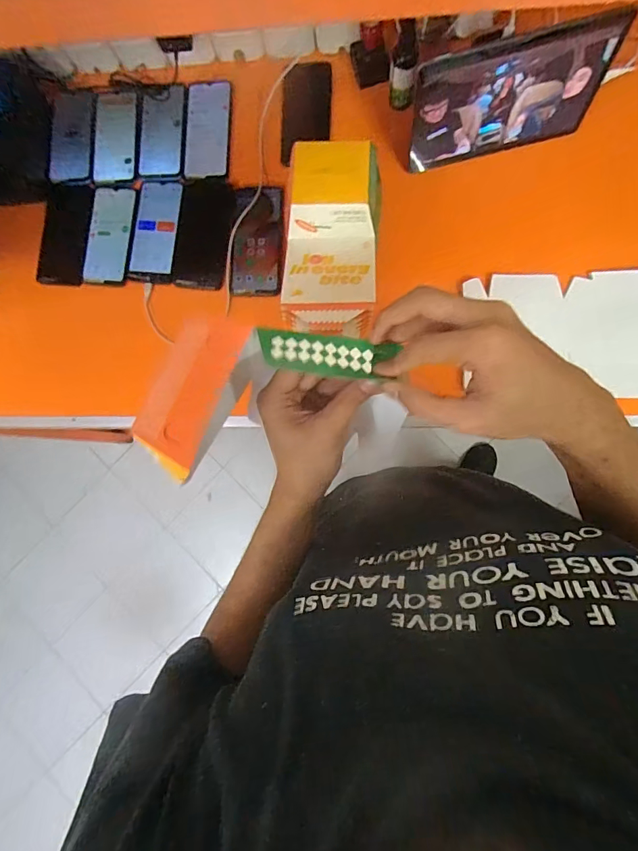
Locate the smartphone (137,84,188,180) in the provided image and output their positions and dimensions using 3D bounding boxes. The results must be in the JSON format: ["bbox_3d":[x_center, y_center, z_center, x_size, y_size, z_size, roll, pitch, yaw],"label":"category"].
[{"bbox_3d":[-0.255,-0.474,0.701,0.076,0.004,0.158,1,86,6],"label":"smartphone"}]

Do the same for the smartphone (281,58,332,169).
[{"bbox_3d":[-0.019,-0.498,0.691,0.074,0.015,0.155,3,86,6],"label":"smartphone"}]

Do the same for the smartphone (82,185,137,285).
[{"bbox_3d":[-0.338,-0.305,0.694,0.077,0.010,0.158,3,86,6],"label":"smartphone"}]

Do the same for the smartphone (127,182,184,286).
[{"bbox_3d":[-0.262,-0.310,0.688,0.073,0.008,0.165,5,86,6],"label":"smartphone"}]

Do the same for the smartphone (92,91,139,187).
[{"bbox_3d":[-0.333,-0.467,0.709,0.074,0.006,0.158,1,86,6],"label":"smartphone"}]

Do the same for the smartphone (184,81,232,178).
[{"bbox_3d":[-0.178,-0.475,0.696,0.071,0.008,0.159,1,86,6],"label":"smartphone"}]

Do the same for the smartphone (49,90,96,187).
[{"bbox_3d":[-0.407,-0.473,0.714,0.079,0.006,0.145,4,91,8],"label":"smartphone"}]

